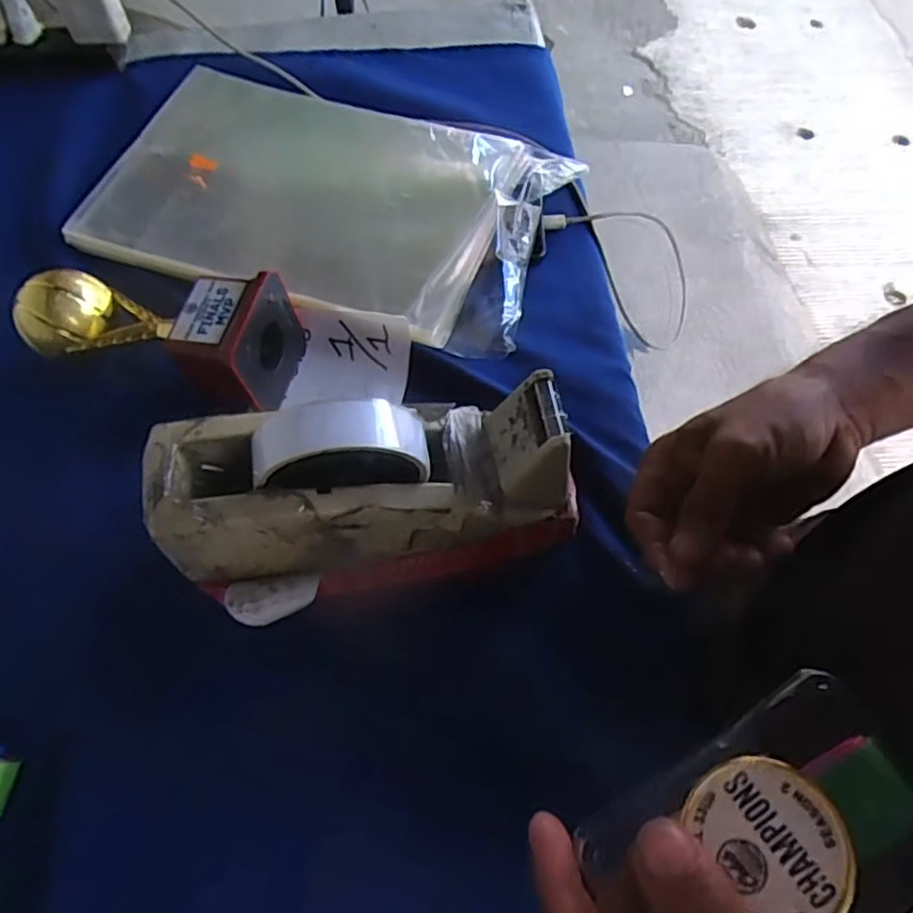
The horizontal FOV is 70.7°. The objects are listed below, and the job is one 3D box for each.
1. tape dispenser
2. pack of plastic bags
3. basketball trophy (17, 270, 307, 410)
[{"bbox_3d":[-0.042,0.021,0.331,0.206,0.106,0.087,-12,64,-3],"label":"tape dispenser"},{"bbox_3d":[-0.100,-0.204,0.491,0.350,0.030,0.207,20,66,12],"label":"pack of plastic bags"},{"bbox_3d":[-0.193,-0.090,0.418,0.172,0.056,0.082,16,66,10],"label":"basketball trophy"}]

